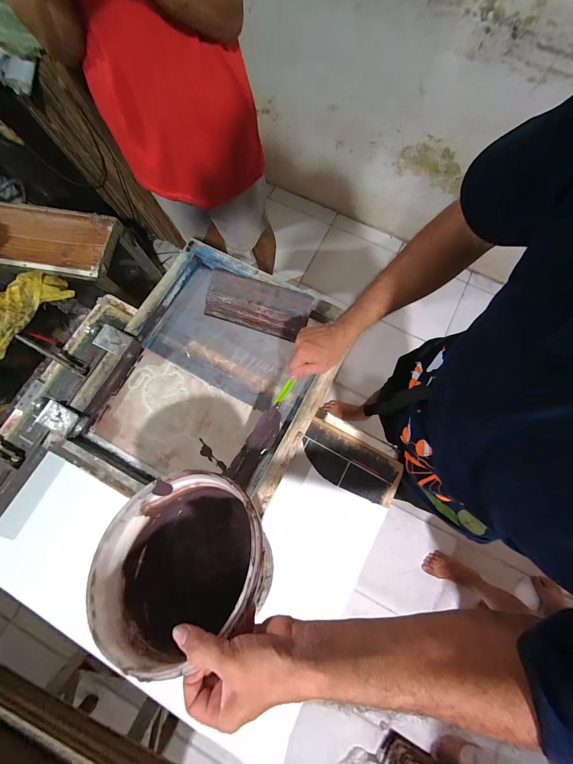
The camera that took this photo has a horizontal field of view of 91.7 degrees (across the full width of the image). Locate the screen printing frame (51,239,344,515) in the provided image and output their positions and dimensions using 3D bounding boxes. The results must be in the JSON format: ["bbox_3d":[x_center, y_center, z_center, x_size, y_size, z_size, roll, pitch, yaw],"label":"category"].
[{"bbox_3d":[-0.153,-0.014,0.617,0.445,0.050,0.541,23,80,6],"label":"screen printing frame"}]

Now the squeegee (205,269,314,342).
[{"bbox_3d":[-0.068,-0.182,0.651,0.242,0.051,0.108,19,80,5],"label":"squeegee"}]

